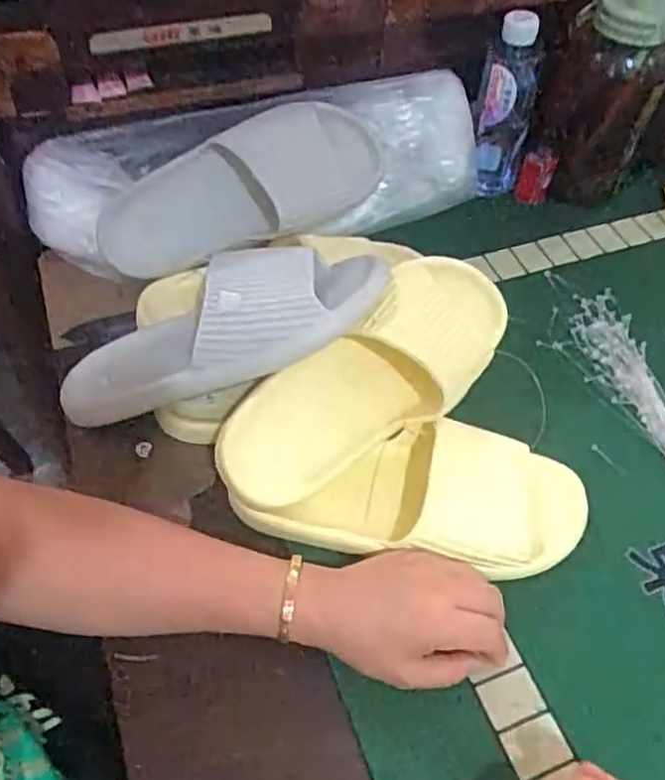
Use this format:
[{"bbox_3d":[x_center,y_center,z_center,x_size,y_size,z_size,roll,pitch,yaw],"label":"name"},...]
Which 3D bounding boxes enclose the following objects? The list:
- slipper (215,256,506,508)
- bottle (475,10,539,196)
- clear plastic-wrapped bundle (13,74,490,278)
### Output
[{"bbox_3d":[0.032,-0.006,0.525,0.259,0.078,0.100,-37,64,-13],"label":"slipper"},{"bbox_3d":[0.178,-0.285,0.744,0.063,0.190,0.070,17,54,7],"label":"bottle"},{"bbox_3d":[-0.064,-0.189,0.650,0.416,0.107,0.106,-12,56,-13],"label":"clear plastic-wrapped bundle"}]

